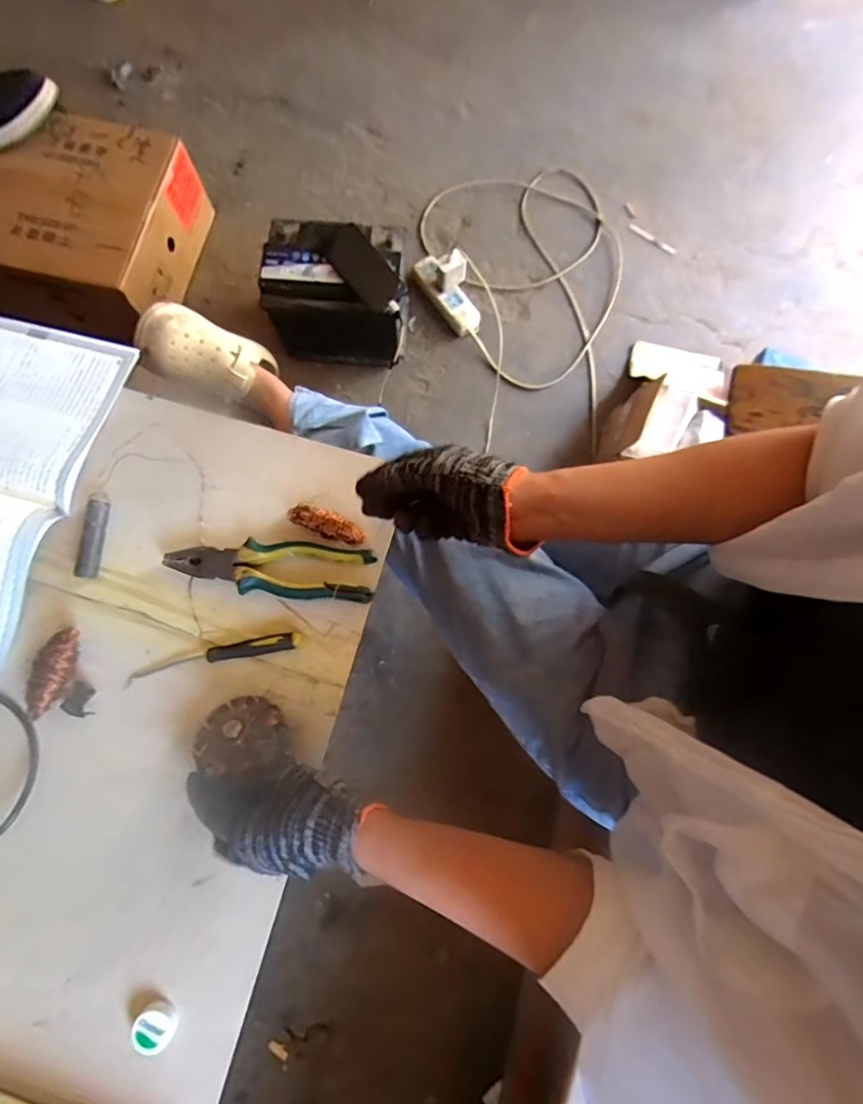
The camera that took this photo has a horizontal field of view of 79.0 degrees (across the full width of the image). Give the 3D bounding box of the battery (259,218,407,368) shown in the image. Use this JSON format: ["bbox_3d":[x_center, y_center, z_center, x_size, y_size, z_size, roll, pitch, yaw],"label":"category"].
[{"bbox_3d":[-0.162,-0.459,0.946,0.235,0.181,0.172,6,79,0],"label":"battery"}]

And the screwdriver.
[{"bbox_3d":[-0.202,0.098,0.484,0.163,0.014,0.019,-14,79,-3],"label":"screwdriver"}]

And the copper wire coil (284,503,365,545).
[{"bbox_3d":[-0.102,-0.027,0.508,0.077,0.016,0.025,25,80,4],"label":"copper wire coil"}]

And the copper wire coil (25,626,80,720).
[{"bbox_3d":[-0.337,0.109,0.470,0.033,0.028,0.080,27,80,4],"label":"copper wire coil"}]

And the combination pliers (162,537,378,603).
[{"bbox_3d":[-0.152,0.015,0.498,0.190,0.019,0.051,4,79,0],"label":"combination pliers"}]

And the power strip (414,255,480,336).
[{"bbox_3d":[0.032,-0.507,1.034,0.051,0.041,0.178,-36,81,-7],"label":"power strip"}]

